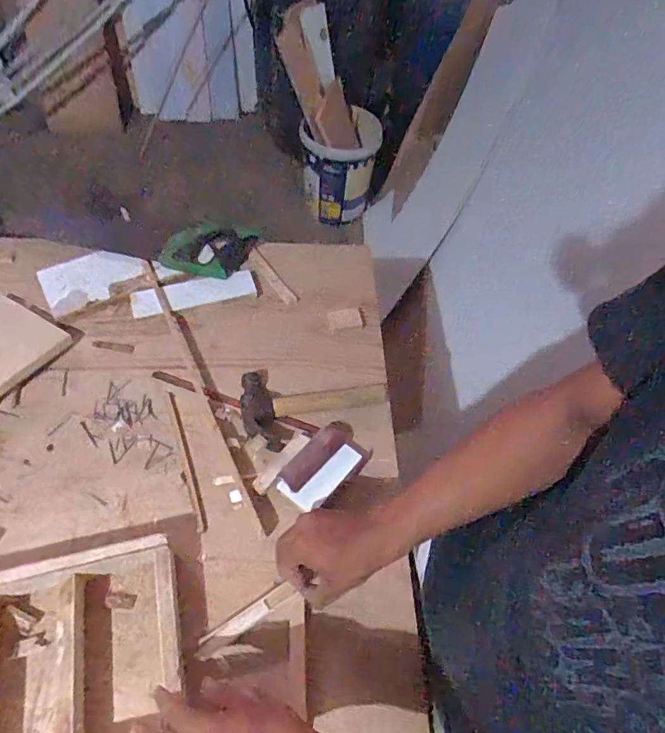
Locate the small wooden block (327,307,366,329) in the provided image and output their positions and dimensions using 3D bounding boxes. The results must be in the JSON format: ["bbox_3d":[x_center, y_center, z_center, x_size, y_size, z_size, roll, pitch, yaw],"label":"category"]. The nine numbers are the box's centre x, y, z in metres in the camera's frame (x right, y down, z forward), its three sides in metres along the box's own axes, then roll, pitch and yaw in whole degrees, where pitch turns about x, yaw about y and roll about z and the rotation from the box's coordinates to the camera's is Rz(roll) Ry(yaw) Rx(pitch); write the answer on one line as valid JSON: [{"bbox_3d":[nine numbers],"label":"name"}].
[{"bbox_3d":[0.025,-0.086,0.855,0.064,0.011,0.034,-2,56,-4],"label":"small wooden block"}]

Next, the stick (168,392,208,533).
[{"bbox_3d":[-0.209,0.131,0.717,0.016,0.010,0.219,-16,58,-13],"label":"stick"}]

